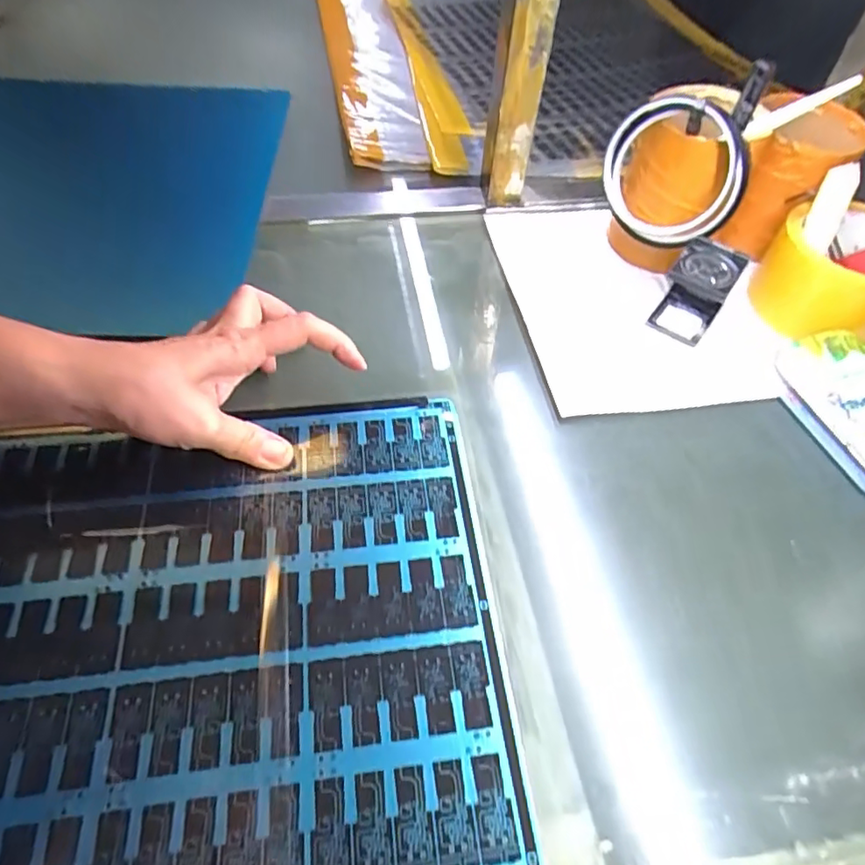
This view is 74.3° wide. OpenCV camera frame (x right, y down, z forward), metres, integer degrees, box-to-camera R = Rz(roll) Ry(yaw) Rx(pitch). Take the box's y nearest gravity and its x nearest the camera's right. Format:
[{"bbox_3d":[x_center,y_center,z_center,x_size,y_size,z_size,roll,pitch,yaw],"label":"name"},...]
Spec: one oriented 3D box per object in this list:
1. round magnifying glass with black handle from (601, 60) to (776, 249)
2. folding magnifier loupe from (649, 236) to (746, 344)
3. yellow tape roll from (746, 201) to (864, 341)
[{"bbox_3d":[0.154,-0.171,0.365,0.087,0.105,0.023,14,43,23],"label":"round magnifying glass with black handle"},{"bbox_3d":[0.177,-0.096,0.383,0.038,0.056,0.041,30,58,17],"label":"folding magnifier loupe"},{"bbox_3d":[0.277,-0.103,0.391,0.081,0.069,0.080,2,54,-2],"label":"yellow tape roll"}]

